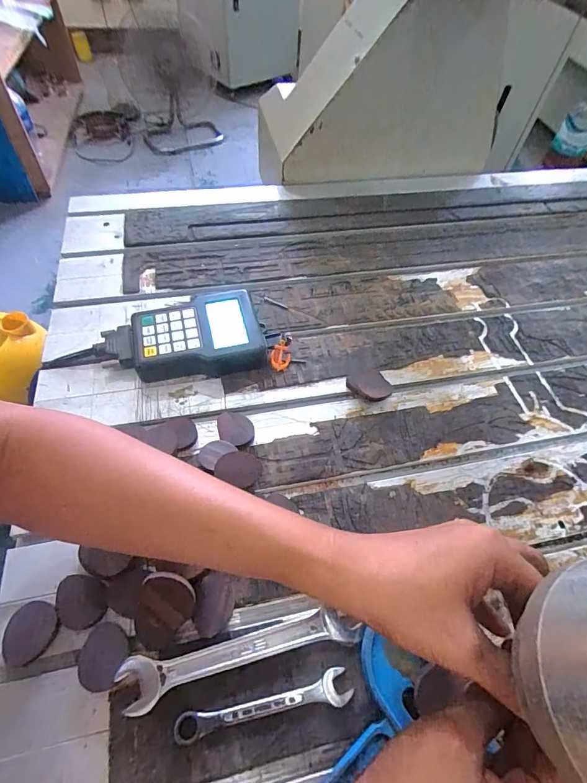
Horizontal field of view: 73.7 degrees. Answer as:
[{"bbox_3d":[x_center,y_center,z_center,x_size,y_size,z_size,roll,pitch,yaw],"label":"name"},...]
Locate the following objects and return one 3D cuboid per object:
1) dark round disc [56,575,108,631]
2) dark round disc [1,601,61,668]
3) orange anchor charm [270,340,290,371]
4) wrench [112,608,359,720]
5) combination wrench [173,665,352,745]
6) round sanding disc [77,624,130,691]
[{"bbox_3d":[-0.173,0.172,0.320,0.042,0.006,0.038,9,71,5],"label":"dark round disc"},{"bbox_3d":[-0.210,0.192,0.312,0.038,0.008,0.044,34,60,17],"label":"dark round disc"},{"bbox_3d":[-0.017,-0.042,0.469,0.025,0.006,0.036,-11,85,-19],"label":"orange anchor charm"},{"bbox_3d":[-0.039,0.208,0.308,0.182,0.011,0.034,-9,57,-10],"label":"wrench"},{"bbox_3d":[-0.021,0.237,0.293,0.130,0.007,0.023,-10,58,-11],"label":"combination wrench"},{"bbox_3d":[-0.151,0.207,0.308,0.034,0.008,0.042,18,57,8],"label":"round sanding disc"}]

